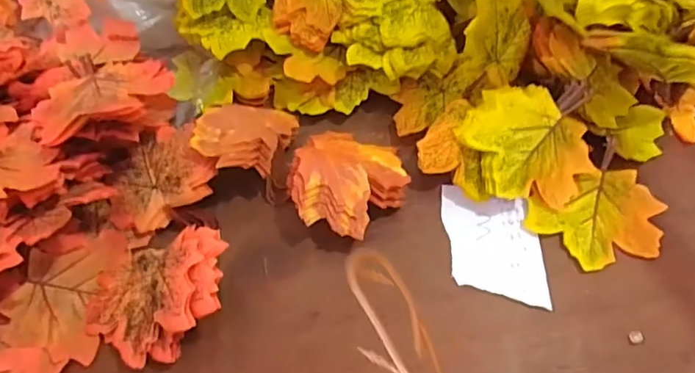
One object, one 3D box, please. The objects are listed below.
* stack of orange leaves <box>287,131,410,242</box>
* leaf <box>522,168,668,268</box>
[{"bbox_3d":[0.002,-0.007,0.400,0.083,0.042,0.097,15,59,11],"label":"stack of orange leaves"},{"bbox_3d":[0.181,0.024,0.387,0.093,0.015,0.065,-11,58,-5],"label":"leaf"}]

